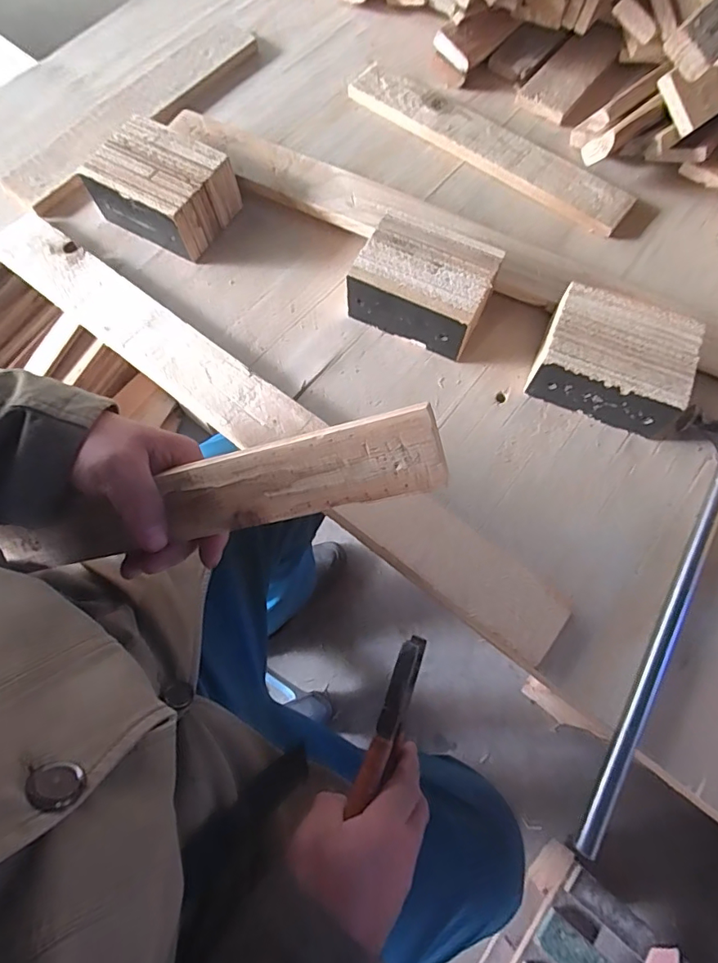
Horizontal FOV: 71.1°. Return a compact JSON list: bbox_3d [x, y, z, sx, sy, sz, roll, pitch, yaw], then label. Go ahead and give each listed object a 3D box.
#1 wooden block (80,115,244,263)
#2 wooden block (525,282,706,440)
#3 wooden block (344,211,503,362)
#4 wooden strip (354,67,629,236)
[{"bbox_3d":[-0.201,-0.299,0.518,0.121,0.064,0.100,33,72,11],"label":"wooden block"},{"bbox_3d":[0.222,-0.105,0.446,0.122,0.060,0.088,23,70,8],"label":"wooden block"},{"bbox_3d":[0.061,-0.185,0.477,0.120,0.062,0.094,25,71,9],"label":"wooden block"},{"bbox_3d":[0.143,-0.387,0.576,0.349,0.017,0.066,39,73,13],"label":"wooden strip"}]

